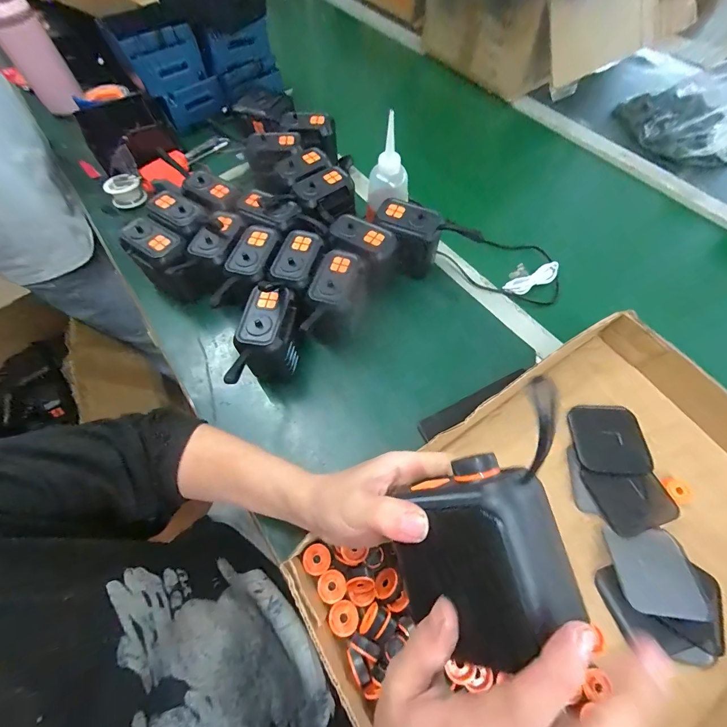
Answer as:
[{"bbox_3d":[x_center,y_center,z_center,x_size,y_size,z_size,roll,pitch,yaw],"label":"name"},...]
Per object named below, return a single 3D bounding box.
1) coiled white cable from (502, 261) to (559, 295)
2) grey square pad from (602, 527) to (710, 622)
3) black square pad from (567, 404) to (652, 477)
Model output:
[{"bbox_3d":[0.249,-0.124,0.511,0.092,0.020,0.026,-29,66,-13],"label":"coiled white cable"},{"bbox_3d":[0.271,0.193,0.321,0.068,0.004,0.072,4,43,6],"label":"grey square pad"},{"bbox_3d":[0.269,0.083,0.380,0.066,0.006,0.077,-6,63,18],"label":"black square pad"}]

